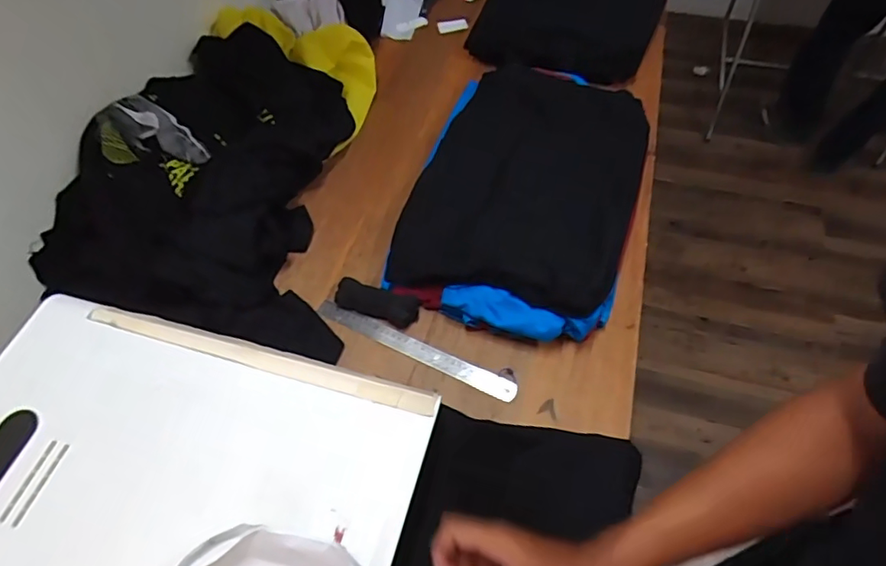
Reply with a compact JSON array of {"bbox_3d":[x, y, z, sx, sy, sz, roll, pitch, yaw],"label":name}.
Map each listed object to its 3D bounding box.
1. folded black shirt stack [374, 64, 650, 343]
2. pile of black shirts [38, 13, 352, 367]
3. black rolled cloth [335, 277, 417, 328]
[{"bbox_3d":[0.141,-0.173,0.939,0.361,0.083,0.572,10,56,10],"label":"folded black shirt stack"},{"bbox_3d":[-0.393,-0.172,0.906,0.436,0.163,0.611,-7,55,-1],"label":"pile of black shirts"},{"bbox_3d":[-0.100,0.029,0.841,0.125,0.027,0.044,13,56,12],"label":"black rolled cloth"}]

